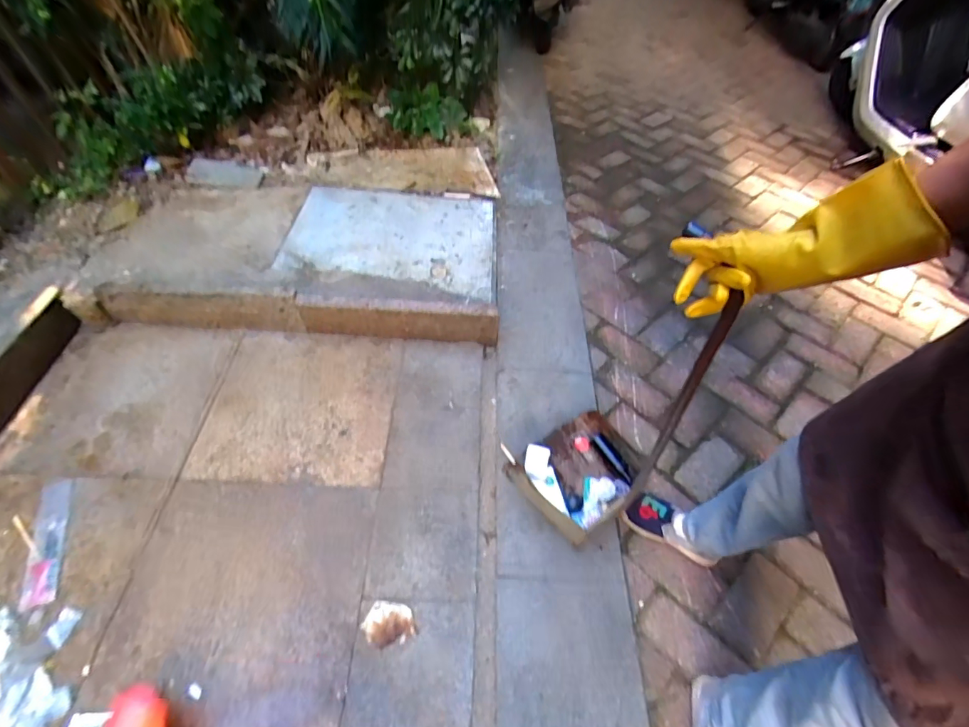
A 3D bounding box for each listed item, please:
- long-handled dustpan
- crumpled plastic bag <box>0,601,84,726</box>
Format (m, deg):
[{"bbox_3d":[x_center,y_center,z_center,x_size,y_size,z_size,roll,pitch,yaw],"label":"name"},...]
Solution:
[{"bbox_3d":[0.258,0.094,0.815,0.224,0.707,0.293,40,62,16],"label":"long-handled dustpan"},{"bbox_3d":[-0.896,0.574,0.870,0.295,0.031,0.189,33,57,19],"label":"crumpled plastic bag"}]

